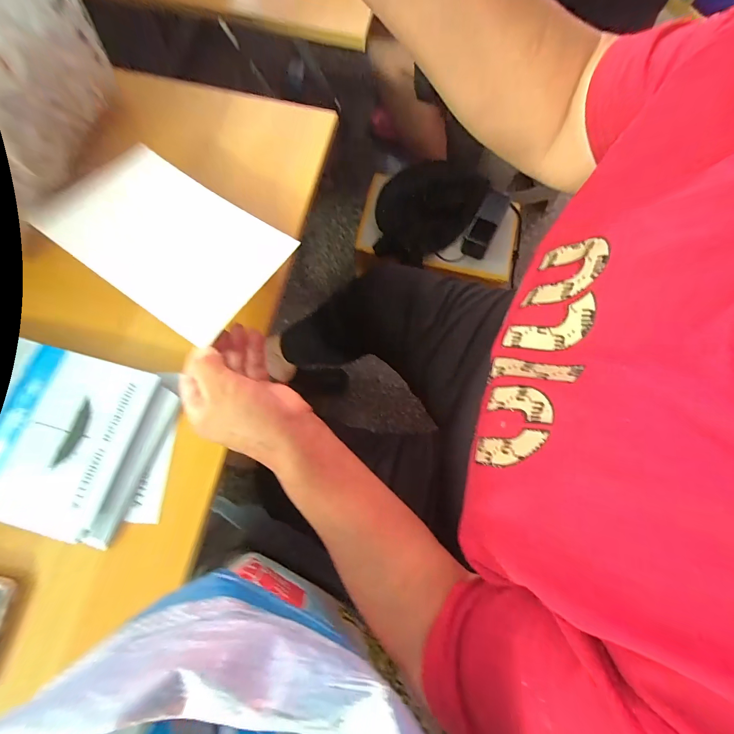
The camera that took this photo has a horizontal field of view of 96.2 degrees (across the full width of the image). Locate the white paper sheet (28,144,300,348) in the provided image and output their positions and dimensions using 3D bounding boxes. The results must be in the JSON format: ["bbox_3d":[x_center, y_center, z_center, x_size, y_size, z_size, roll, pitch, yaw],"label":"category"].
[{"bbox_3d":[-0.169,-0.110,0.277,0.186,0.010,0.116,34,76,7],"label":"white paper sheet"}]

